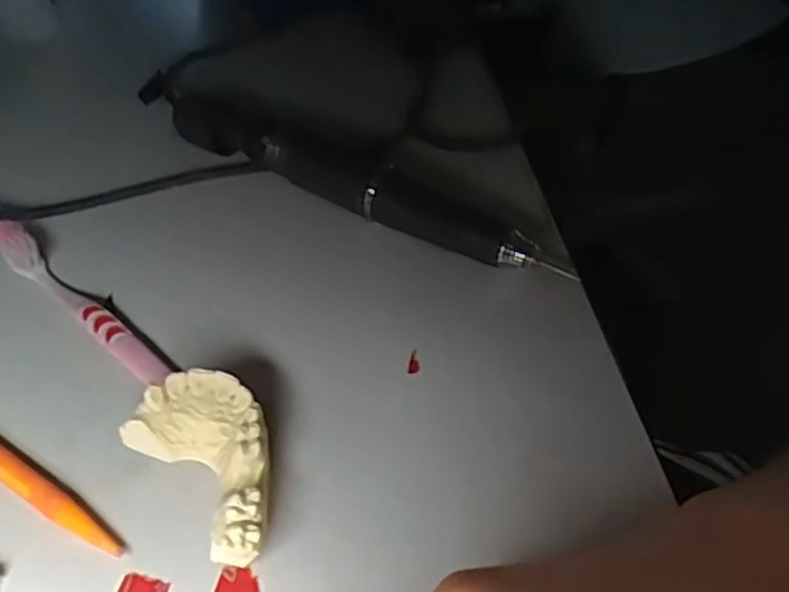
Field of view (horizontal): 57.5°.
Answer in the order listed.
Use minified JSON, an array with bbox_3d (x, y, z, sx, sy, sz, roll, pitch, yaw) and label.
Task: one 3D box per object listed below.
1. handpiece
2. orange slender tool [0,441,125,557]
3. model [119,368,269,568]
[{"bbox_3d":[-0.022,-0.053,0.327,0.207,0.023,0.023,25,55,22],"label":"handpiece"},{"bbox_3d":[-0.146,0.055,0.256,0.134,0.006,0.011,25,55,22],"label":"orange slender tool"},{"bbox_3d":[-0.055,0.057,0.236,0.038,0.029,0.065,-35,56,-24],"label":"model"}]

